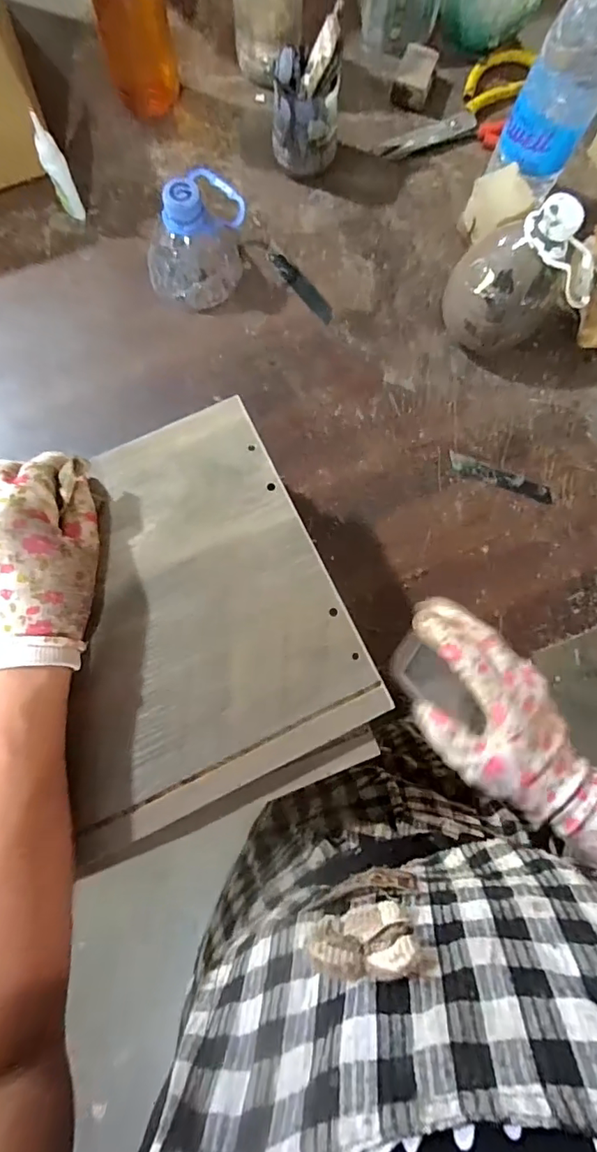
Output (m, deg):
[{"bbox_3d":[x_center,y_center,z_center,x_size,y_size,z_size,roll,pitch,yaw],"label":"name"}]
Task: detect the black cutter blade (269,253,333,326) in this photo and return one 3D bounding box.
[{"bbox_3d":[0.004,-0.287,0.516,0.017,0.004,0.091,-40,84,-6],"label":"black cutter blade"}]

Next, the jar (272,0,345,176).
[{"bbox_3d":[0.007,-0.446,0.494,0.064,0.094,0.074,7,82,0],"label":"jar"}]

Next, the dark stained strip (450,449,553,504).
[{"bbox_3d":[0.188,-0.091,0.486,0.099,0.004,0.019,21,82,2],"label":"dark stained strip"}]

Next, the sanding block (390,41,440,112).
[{"bbox_3d":[0.120,-0.519,0.542,0.037,0.026,0.049,20,82,2],"label":"sanding block"}]

